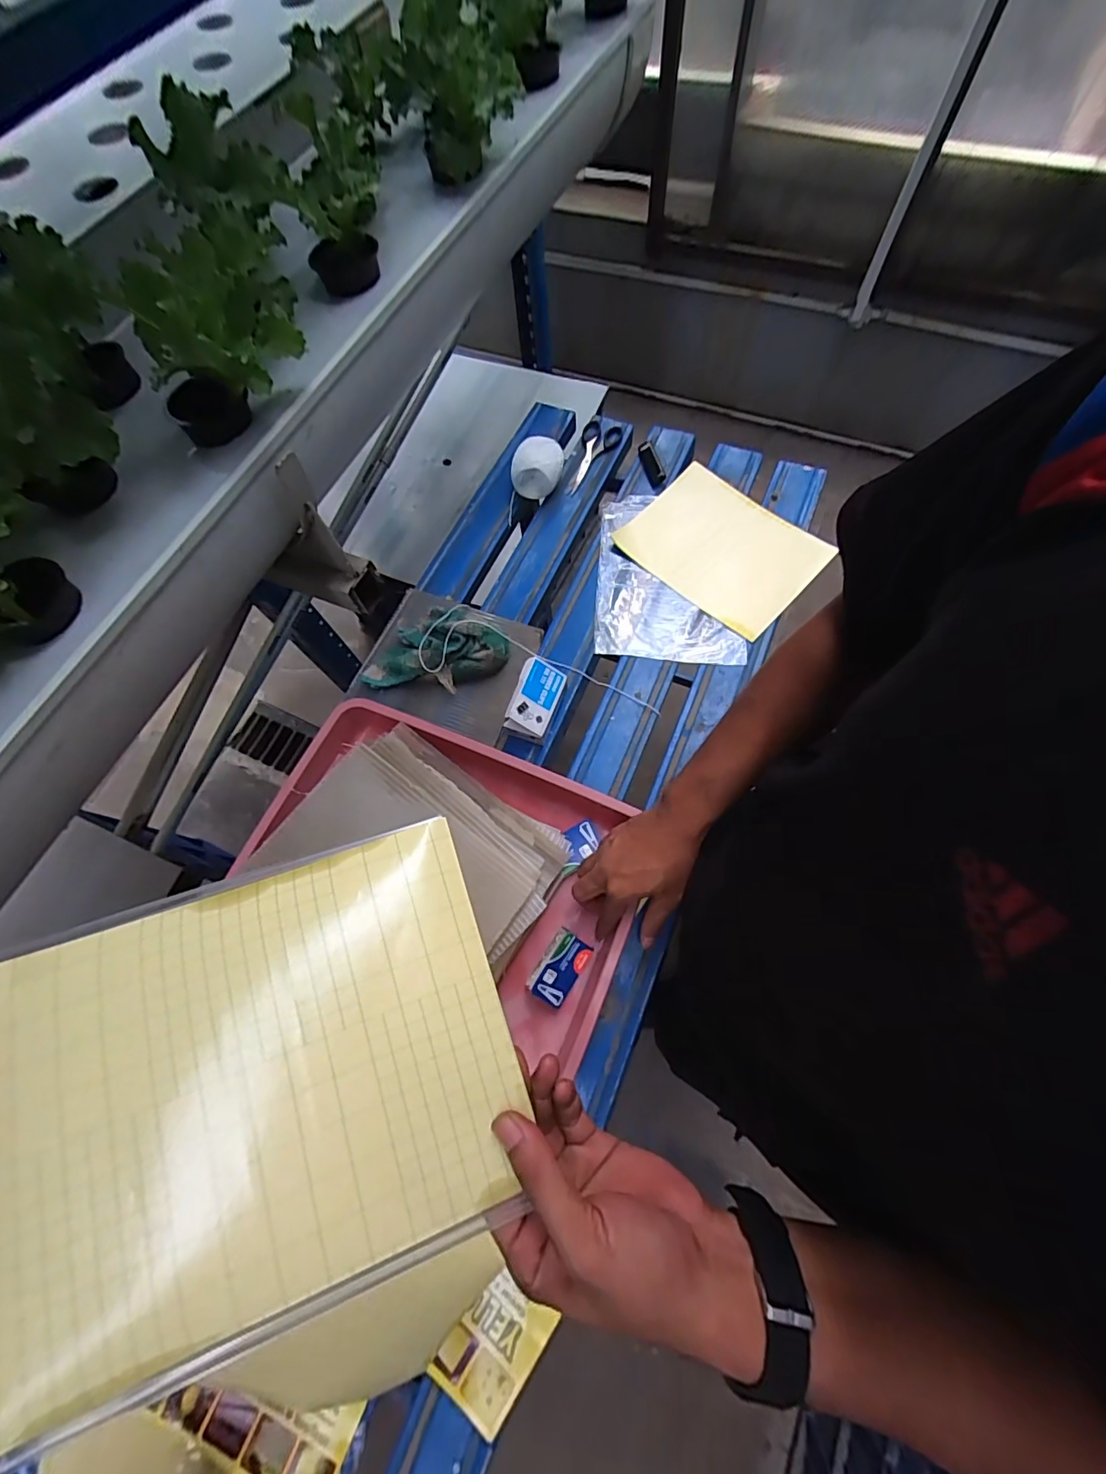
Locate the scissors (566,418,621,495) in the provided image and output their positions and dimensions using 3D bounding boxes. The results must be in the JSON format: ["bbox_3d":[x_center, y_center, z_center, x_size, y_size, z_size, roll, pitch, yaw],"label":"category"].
[{"bbox_3d":[0.061,-0.445,0.800,0.060,0.017,0.146,18,71,11],"label":"scissors"}]

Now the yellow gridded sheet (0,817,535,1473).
[{"bbox_3d":[-0.152,0.175,0.258,0.248,0.011,0.204,-16,76,-13],"label":"yellow gridded sheet"}]

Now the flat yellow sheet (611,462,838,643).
[{"bbox_3d":[0.240,-0.273,0.706,0.248,0.022,0.200,42,77,18],"label":"flat yellow sheet"}]

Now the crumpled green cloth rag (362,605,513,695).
[{"bbox_3d":[-0.152,-0.123,0.653,0.183,0.044,0.120,4,69,6],"label":"crumpled green cloth rag"}]

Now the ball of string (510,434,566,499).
[{"bbox_3d":[-0.024,-0.412,0.755,0.078,0.054,0.071,-1,69,4],"label":"ball of string"}]

